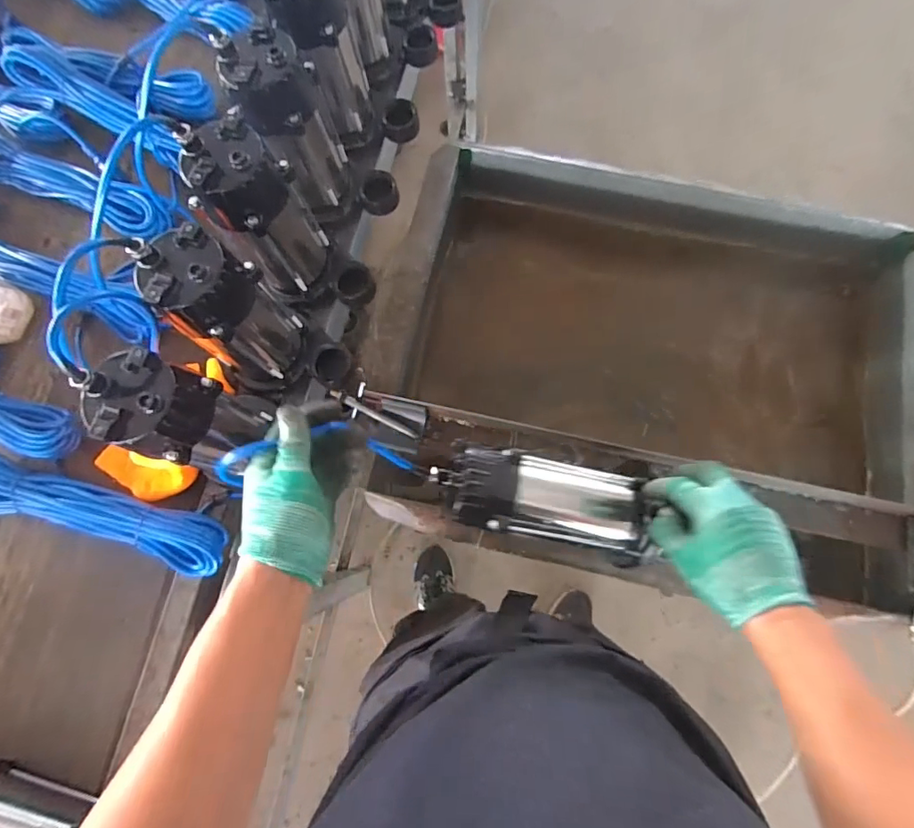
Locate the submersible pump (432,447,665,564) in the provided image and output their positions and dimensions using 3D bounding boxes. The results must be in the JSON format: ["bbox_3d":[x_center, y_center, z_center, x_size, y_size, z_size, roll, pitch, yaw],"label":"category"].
[{"bbox_3d":[0.098,0.094,0.536,0.230,0.068,0.083,14,76,-8],"label":"submersible pump"}]

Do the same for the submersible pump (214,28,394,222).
[{"bbox_3d":[-0.172,-0.346,0.619,0.150,0.216,0.116,-25,76,-5],"label":"submersible pump"}]

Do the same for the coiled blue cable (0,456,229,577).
[{"bbox_3d":[-0.444,0.126,0.621,0.334,0.064,0.066,16,76,5],"label":"coiled blue cable"}]

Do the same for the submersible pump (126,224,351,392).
[{"bbox_3d":[-0.223,-0.094,0.568,0.138,0.241,0.112,36,79,9],"label":"submersible pump"}]

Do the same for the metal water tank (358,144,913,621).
[{"bbox_3d":[0.280,-0.069,0.772,0.755,0.204,0.587,9,76,3],"label":"metal water tank"}]

